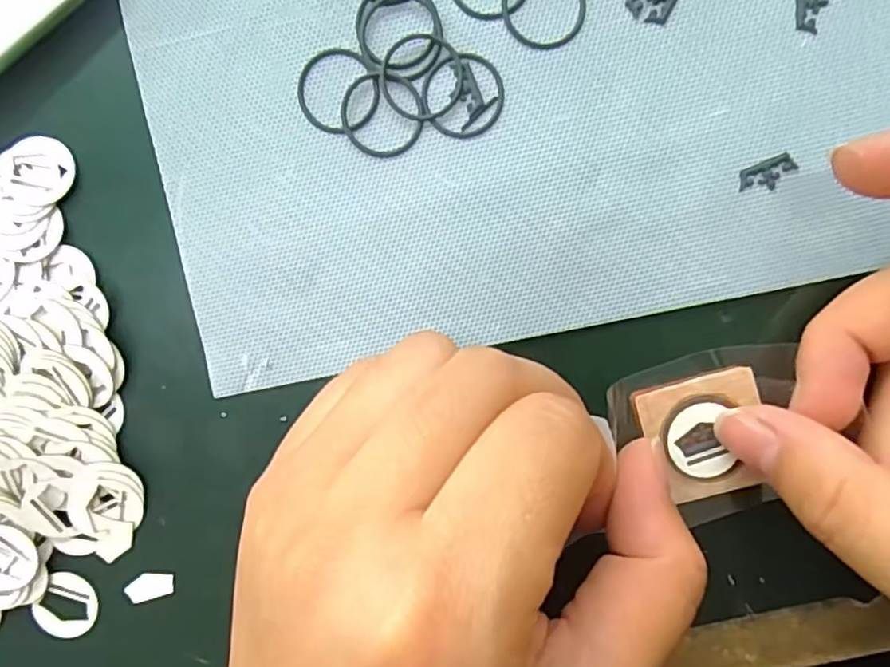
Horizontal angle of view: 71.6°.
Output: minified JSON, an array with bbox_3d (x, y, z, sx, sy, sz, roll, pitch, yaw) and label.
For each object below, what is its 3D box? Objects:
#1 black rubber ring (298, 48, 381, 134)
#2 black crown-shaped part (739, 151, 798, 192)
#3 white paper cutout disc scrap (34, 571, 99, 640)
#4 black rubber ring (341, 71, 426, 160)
[{"bbox_3d":[-0.027,-0.061,0.154,0.020,0.004,0.020,0,94,3],"label":"black rubber ring"},{"bbox_3d":[0.079,-0.039,0.150,0.013,0.004,0.007,-23,92,4],"label":"black crown-shaped part"},{"bbox_3d":[-0.103,0.075,0.166,0.016,0.004,0.016,42,95,0],"label":"white paper cutout disc scrap"},{"bbox_3d":[-0.016,-0.055,0.153,0.020,0.004,0.020,0,94,3],"label":"black rubber ring"}]

